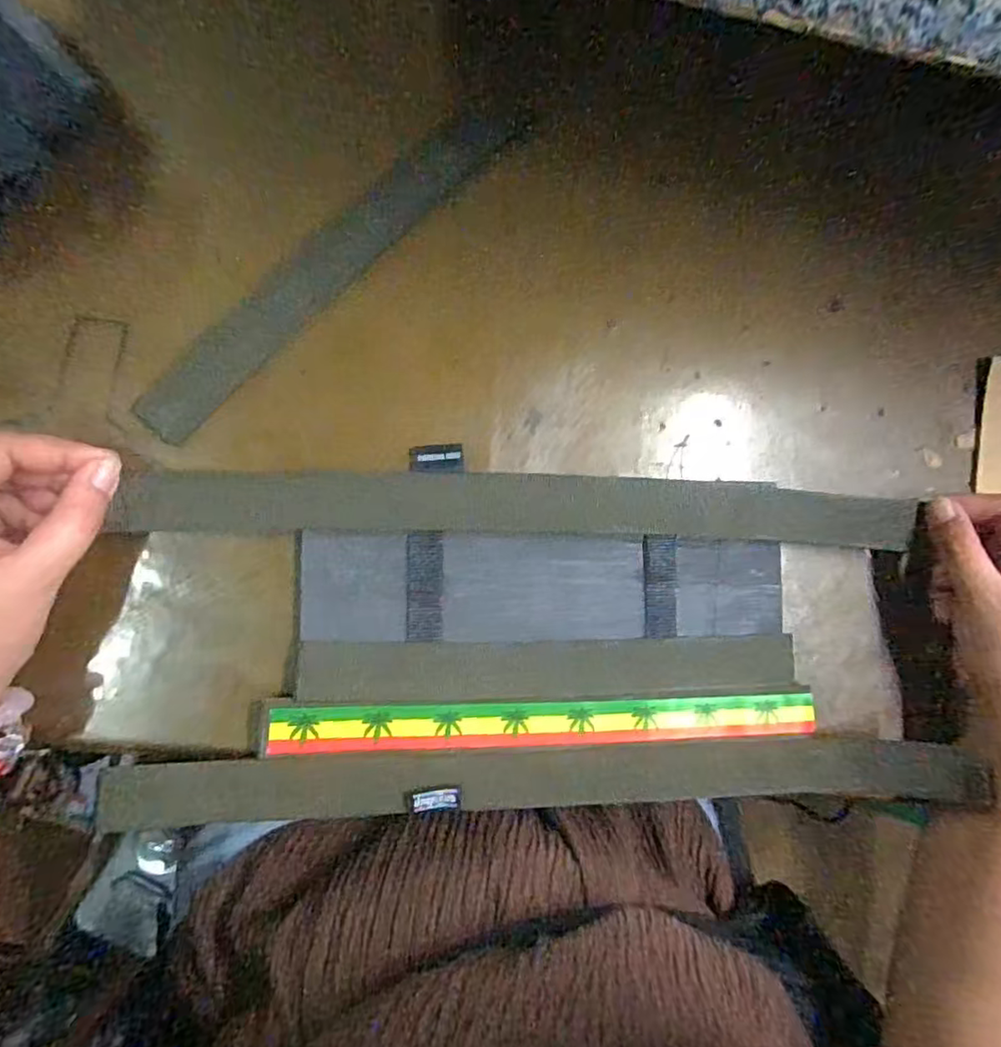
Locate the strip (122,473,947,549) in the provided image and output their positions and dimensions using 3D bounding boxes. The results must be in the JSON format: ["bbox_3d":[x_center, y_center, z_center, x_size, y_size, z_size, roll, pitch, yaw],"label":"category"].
[{"bbox_3d":[0.023,-0.009,0.301,0.396,0.008,0.032,1,85,-8],"label":"strip"}]

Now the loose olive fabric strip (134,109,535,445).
[{"bbox_3d":[-0.083,-0.129,0.295,0.031,0.010,0.229,45,81,-3],"label":"loose olive fabric strip"}]

